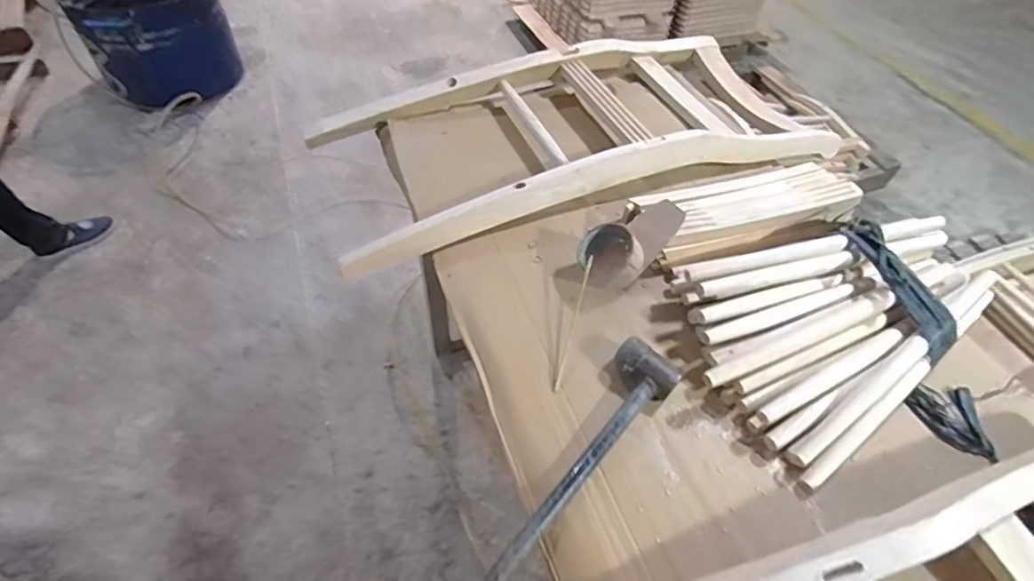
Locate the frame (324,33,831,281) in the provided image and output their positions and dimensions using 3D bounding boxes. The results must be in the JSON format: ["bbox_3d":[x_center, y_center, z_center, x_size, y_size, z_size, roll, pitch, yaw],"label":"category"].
[{"bbox_3d":[0.111,-0.293,0.978,0.928,0.139,0.409,-16,55,-17],"label":"frame"}]

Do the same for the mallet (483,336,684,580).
[{"bbox_3d":[0.065,0.174,0.586,0.080,0.043,0.325,38,58,24],"label":"mallet"}]

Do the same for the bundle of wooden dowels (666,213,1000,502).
[{"bbox_3d":[0.425,0.028,0.687,0.438,0.089,0.341,-30,60,-25],"label":"bundle of wooden dowels"}]

